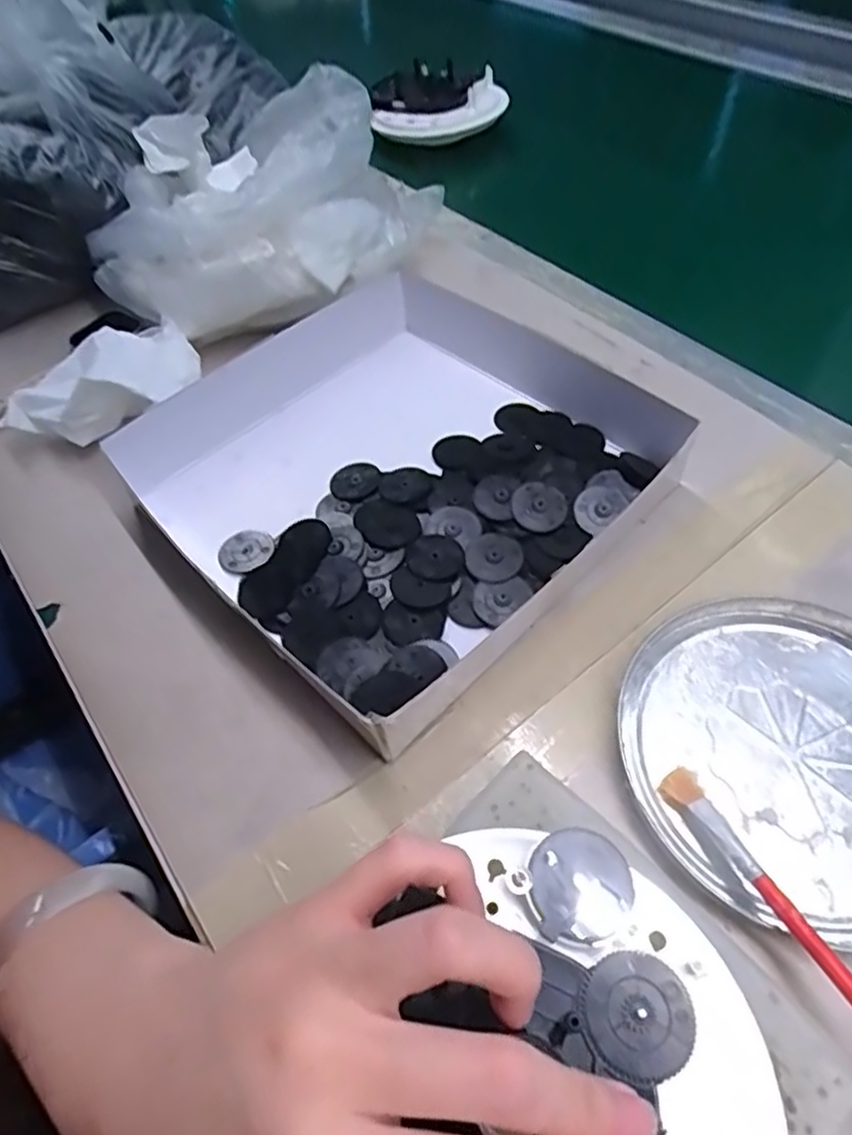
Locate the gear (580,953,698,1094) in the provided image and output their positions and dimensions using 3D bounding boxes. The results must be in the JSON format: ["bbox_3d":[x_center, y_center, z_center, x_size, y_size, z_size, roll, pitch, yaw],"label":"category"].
[{"bbox_3d":[0.053,0.112,0.164,0.026,0.004,0.026,-1,54,2],"label":"gear"}]

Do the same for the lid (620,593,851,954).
[{"bbox_3d":[0.141,0.069,0.248,0.124,0.013,0.125,-1,54,2],"label":"lid"}]

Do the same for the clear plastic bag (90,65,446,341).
[{"bbox_3d":[-0.090,-0.221,0.405,0.104,0.098,0.202,37,64,25],"label":"clear plastic bag"}]

